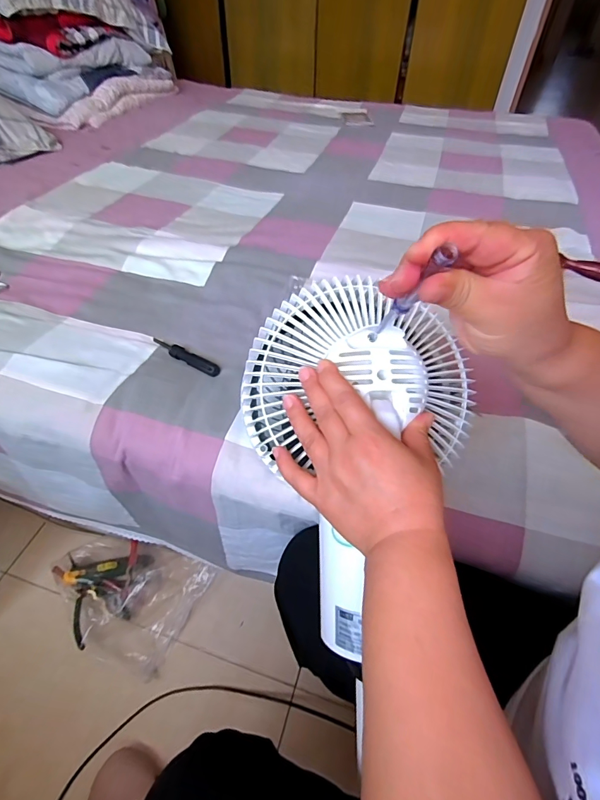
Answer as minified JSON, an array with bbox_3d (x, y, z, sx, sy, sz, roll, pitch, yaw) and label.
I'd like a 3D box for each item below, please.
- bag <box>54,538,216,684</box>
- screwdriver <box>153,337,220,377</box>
[{"bbox_3d":[-0.314,0.334,0.716,0.268,0.042,0.182,19,49,14],"label":"bag"},{"bbox_3d":[-0.161,-0.065,0.564,0.123,0.011,0.021,29,53,22],"label":"screwdriver"}]

